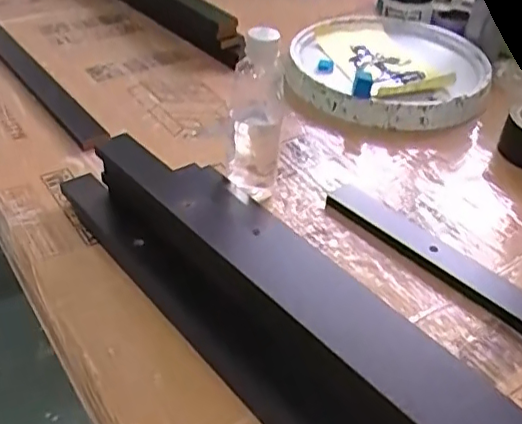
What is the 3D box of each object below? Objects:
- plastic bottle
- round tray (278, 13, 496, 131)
[{"bbox_3d":[-0.005,-0.088,0.584,0.044,0.171,0.059,6,40,6],"label":"plastic bottle"},{"bbox_3d":[0.189,-0.212,0.871,0.273,0.048,0.298,1,40,-1],"label":"round tray"}]

